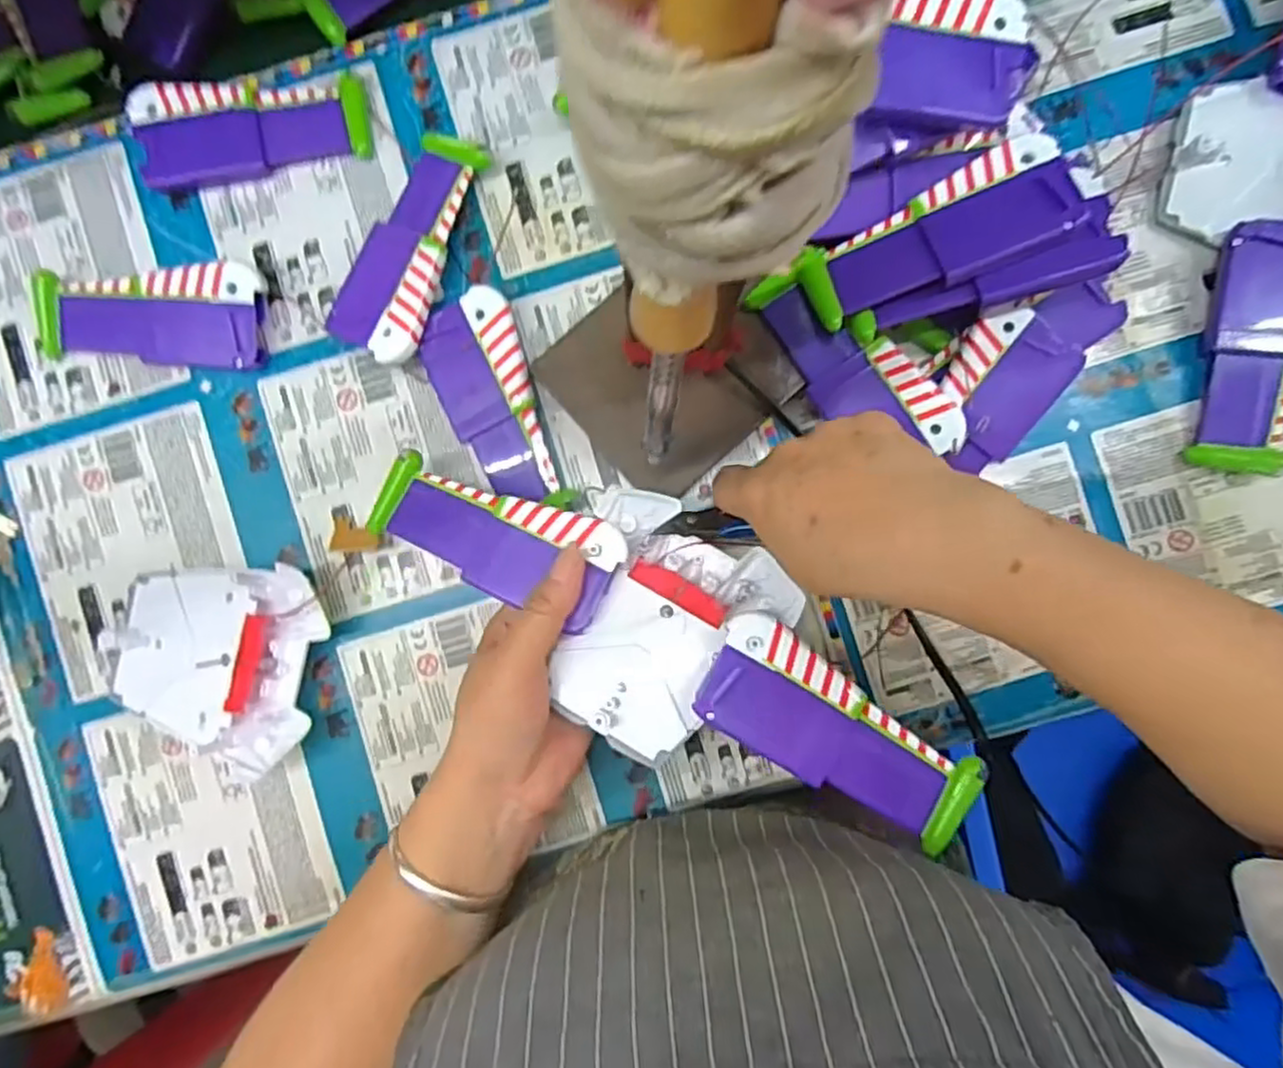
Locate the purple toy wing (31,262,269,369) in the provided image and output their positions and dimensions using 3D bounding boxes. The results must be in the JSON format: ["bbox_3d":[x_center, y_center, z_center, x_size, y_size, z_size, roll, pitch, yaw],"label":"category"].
[{"bbox_3d":[-0.257,-0.115,0.377,0.122,0.020,0.050,4,89,2],"label":"purple toy wing"}]

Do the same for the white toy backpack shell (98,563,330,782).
[{"bbox_3d":[-0.223,0.064,0.370,0.115,0.027,0.098,8,89,2],"label":"white toy backpack shell"}]

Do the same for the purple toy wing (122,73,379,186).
[{"bbox_3d":[-0.206,-0.215,0.380,0.119,0.016,0.046,-7,89,1],"label":"purple toy wing"}]

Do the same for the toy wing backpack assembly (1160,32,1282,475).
[{"bbox_3d":[0.305,-0.177,0.348,0.075,0.048,0.284,10,90,1],"label":"toy wing backpack assembly"}]

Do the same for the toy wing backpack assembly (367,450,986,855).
[{"bbox_3d":[0.009,0.043,0.333,0.287,0.031,0.101,30,90,10],"label":"toy wing backpack assembly"}]

